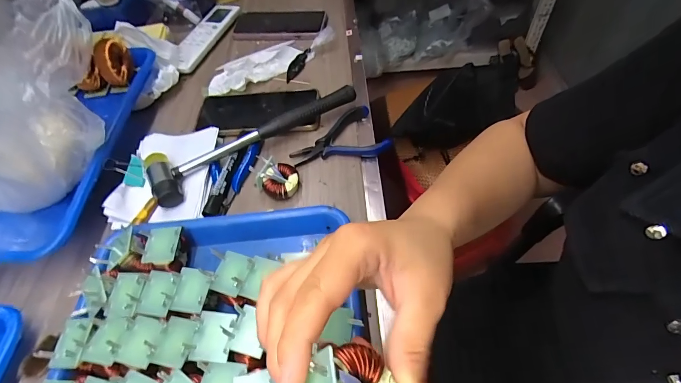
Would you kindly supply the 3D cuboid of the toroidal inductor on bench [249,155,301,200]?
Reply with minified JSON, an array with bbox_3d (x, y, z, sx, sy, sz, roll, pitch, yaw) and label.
[{"bbox_3d":[-0.072,-0.015,0.392,0.054,0.025,0.036,19,57,18],"label":"toroidal inductor on bench"}]

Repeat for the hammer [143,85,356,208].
[{"bbox_3d":[-0.107,-0.074,0.434,0.272,0.033,0.072,-31,57,-18],"label":"hammer"}]

